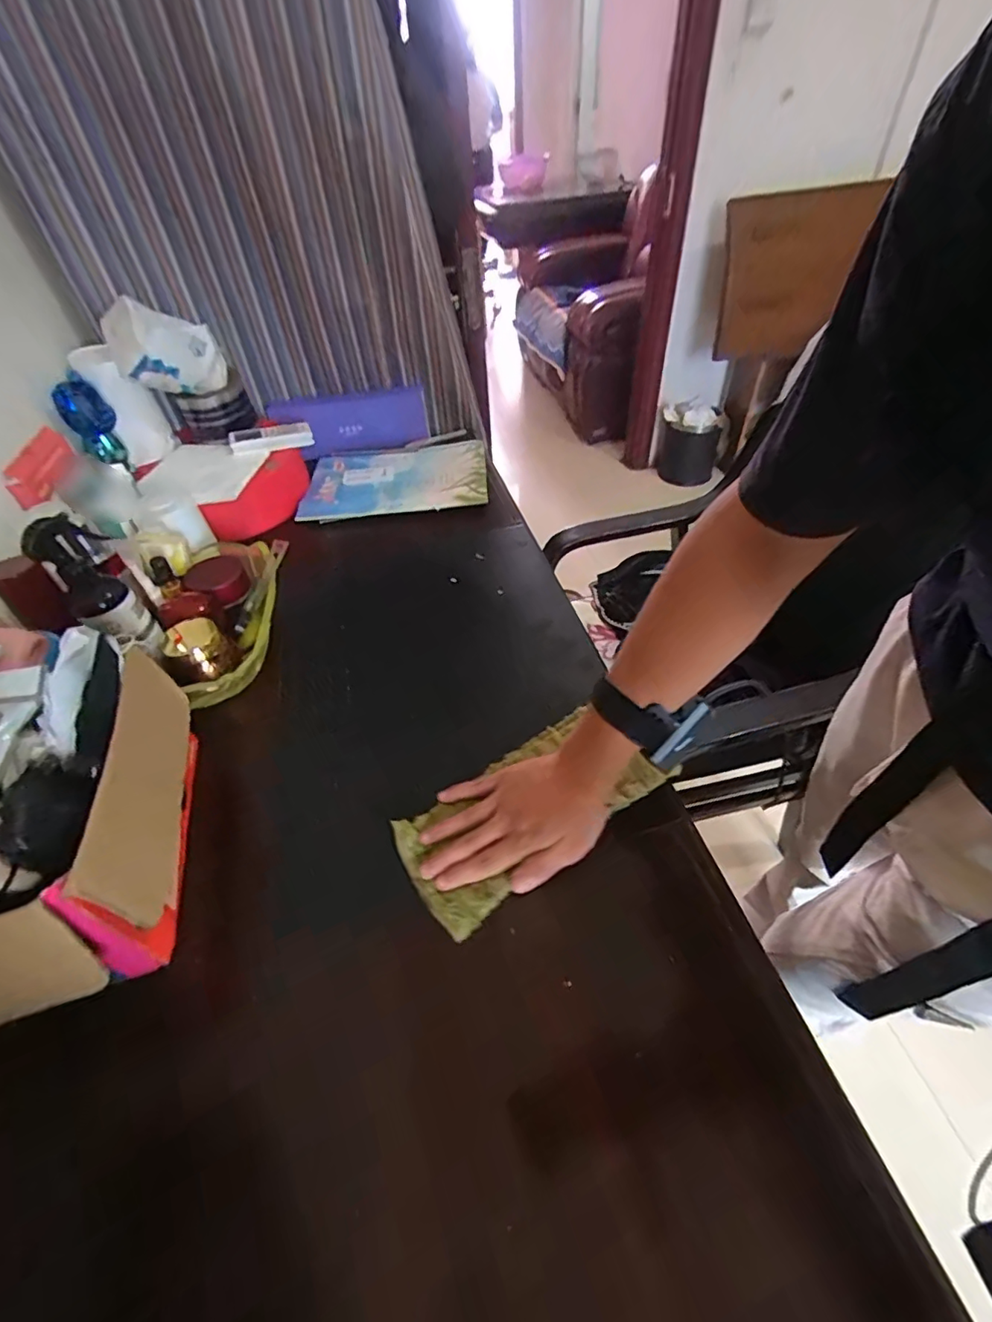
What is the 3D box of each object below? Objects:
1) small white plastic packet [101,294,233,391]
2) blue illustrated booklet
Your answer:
[{"bbox_3d":[-0.466,-0.441,0.750,0.134,0.111,0.082,-23,50,-15],"label":"small white plastic packet"},{"bbox_3d":[-0.166,-0.309,0.882,0.293,0.016,0.215,-7,47,-2],"label":"blue illustrated booklet"}]

